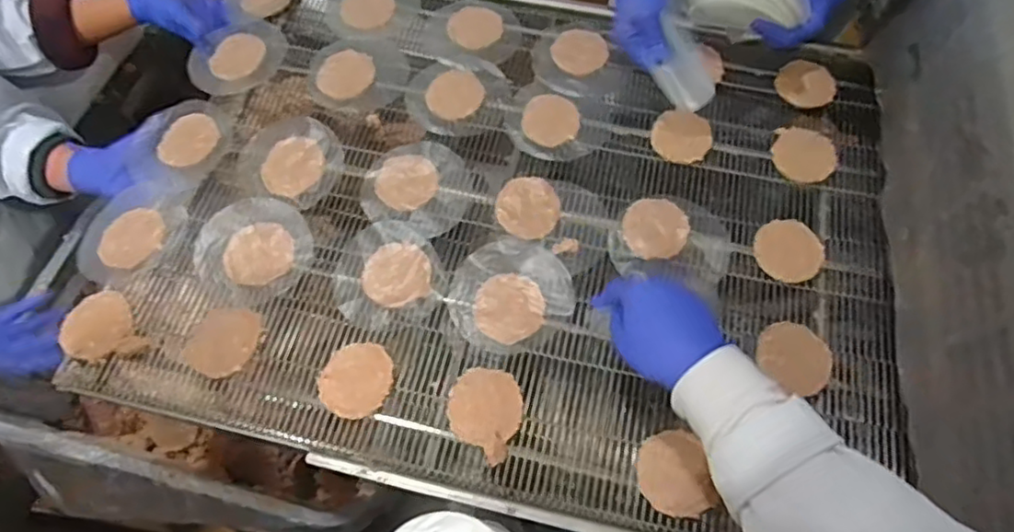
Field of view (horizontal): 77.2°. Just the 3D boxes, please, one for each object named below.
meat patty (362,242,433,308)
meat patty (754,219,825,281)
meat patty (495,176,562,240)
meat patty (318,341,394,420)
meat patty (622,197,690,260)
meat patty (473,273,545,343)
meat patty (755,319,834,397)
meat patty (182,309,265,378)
[{"bbox_3d":[-0.114,0.007,0.657,0.068,0.006,0.071,1,64,-2],"label":"meat patty"},{"bbox_3d":[0.297,-0.018,0.667,0.069,0.010,0.067,1,64,-2],"label":"meat patty"},{"bbox_3d":[0.023,-0.064,0.695,0.068,0.007,0.081,-6,65,-6],"label":"meat patty"},{"bbox_3d":[-0.145,0.108,0.609,0.067,0.006,0.071,1,64,-2],"label":"meat patty"},{"bbox_3d":[0.161,-0.041,0.681,0.071,0.009,0.068,1,64,-2],"label":"meat patty"},{"bbox_3d":[0.002,0.041,0.638,0.069,0.007,0.070,1,64,-2],"label":"meat patty"},{"bbox_3d":[0.278,0.087,0.609,0.069,0.017,0.070,1,64,-2],"label":"meat patty"},{"bbox_3d":[-0.278,0.074,0.625,0.065,0.007,0.068,1,64,-2],"label":"meat patty"}]

